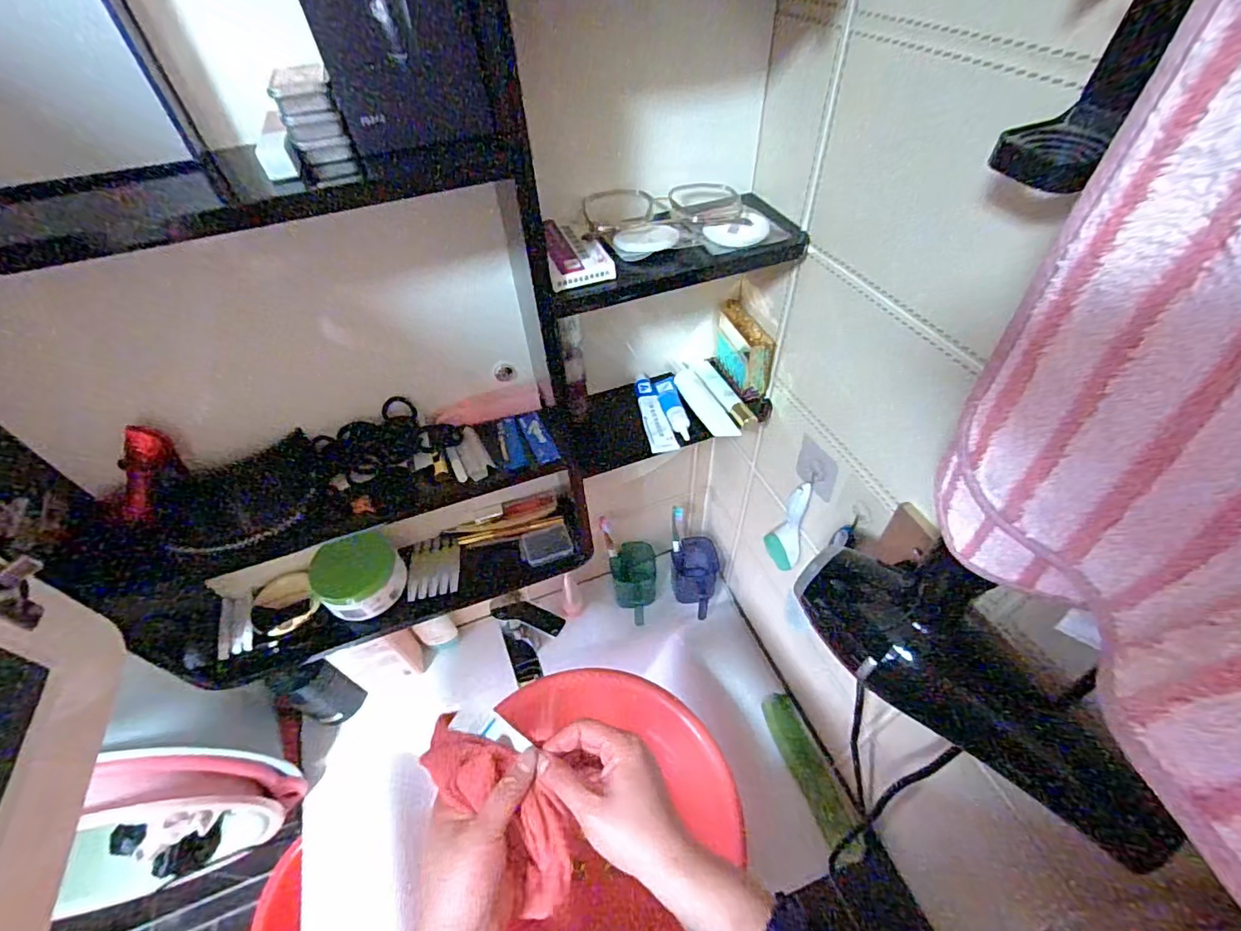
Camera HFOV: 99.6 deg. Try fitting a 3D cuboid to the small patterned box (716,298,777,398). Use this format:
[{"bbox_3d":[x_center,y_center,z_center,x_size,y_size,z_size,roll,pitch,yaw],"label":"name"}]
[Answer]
[{"bbox_3d":[0.137,-0.131,0.587,0.029,0.069,0.087,-17,50,-12],"label":"small patterned box"}]

